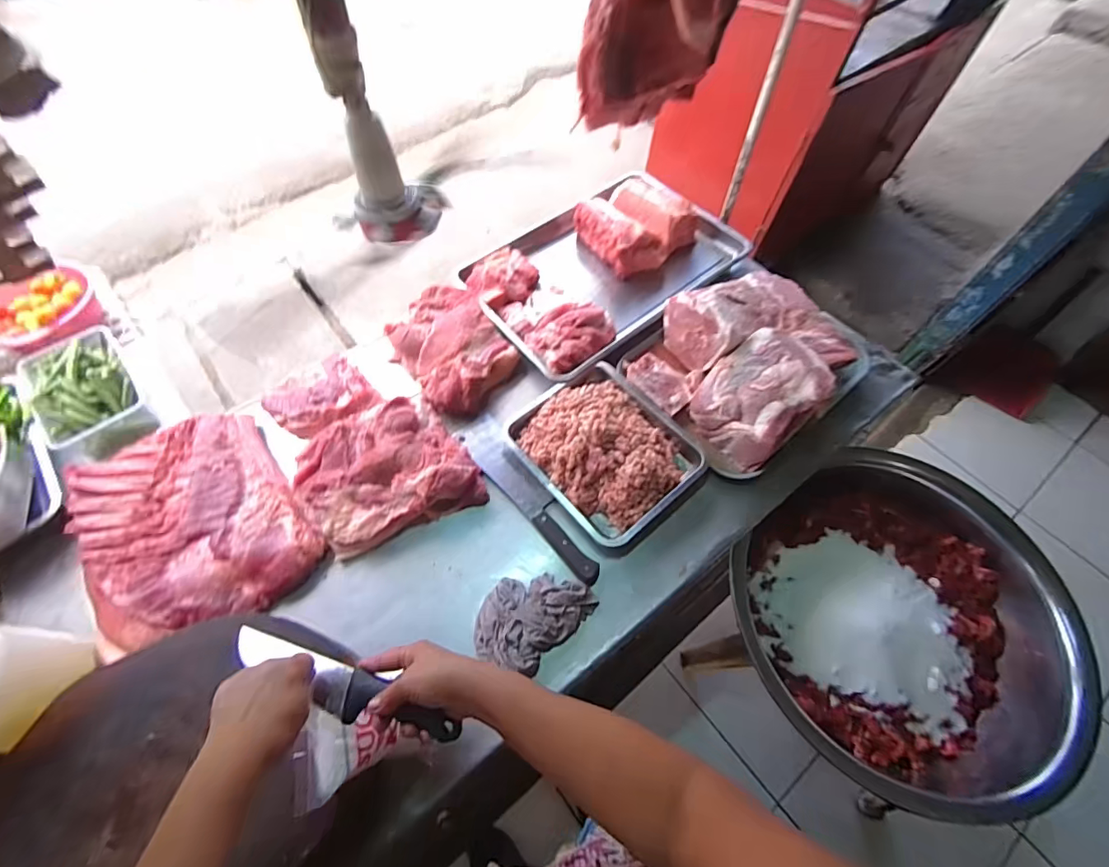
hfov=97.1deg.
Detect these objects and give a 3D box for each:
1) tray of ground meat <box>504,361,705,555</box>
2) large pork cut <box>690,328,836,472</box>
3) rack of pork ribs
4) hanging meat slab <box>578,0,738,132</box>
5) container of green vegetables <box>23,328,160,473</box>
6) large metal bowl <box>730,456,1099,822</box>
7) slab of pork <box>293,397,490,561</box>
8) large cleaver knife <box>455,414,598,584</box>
[{"bbox_3d":[0.091,0.016,0.869,0.259,0.062,0.311,-39,68,-20],"label":"tray of ground meat"},{"bbox_3d":[0.358,-0.066,0.863,0.189,0.131,0.181,-36,67,-18],"label":"large pork cut"},{"bbox_3d":[-0.602,0.149,0.802,0.316,0.047,0.372,-34,66,-18],"label":"rack of pork ribs"},{"bbox_3d":[0.130,-0.537,0.636,0.187,0.263,0.106,19,62,10],"label":"hanging meat slab"},{"bbox_3d":[-0.877,-0.078,0.919,0.164,0.087,0.268,-33,66,-17],"label":"container of green vegetables"},{"bbox_3d":[0.623,0.355,0.900,0.565,0.177,0.562,0,61,0],"label":"large metal bowl"},{"bbox_3d":[-0.294,0.063,0.850,0.293,0.071,0.229,-23,63,-13],"label":"slab of pork"},{"bbox_3d":[-0.052,0.102,0.855,0.076,0.020,0.371,-31,66,-17],"label":"large cleaver knife"}]

